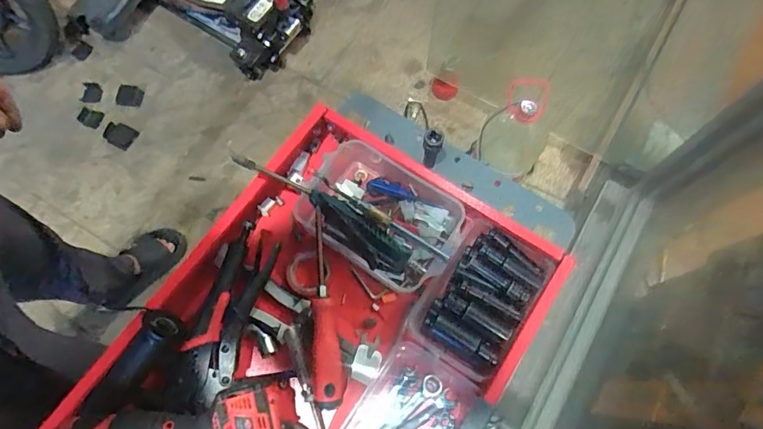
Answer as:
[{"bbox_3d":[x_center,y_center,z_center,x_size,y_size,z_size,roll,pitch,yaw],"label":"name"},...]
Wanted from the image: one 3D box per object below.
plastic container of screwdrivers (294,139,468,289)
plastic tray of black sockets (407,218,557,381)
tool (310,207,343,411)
[{"bbox_3d":[-0.004,-0.003,0.573,0.204,0.059,0.134,32,74,11],"label":"plastic container of screwdrivers"},{"bbox_3d":[0.112,0.095,0.539,0.105,0.043,0.162,35,74,11],"label":"plastic tray of black sockets"},{"bbox_3d":[-0.066,0.101,0.512,0.029,0.035,0.205,-7,71,-2],"label":"tool"}]

